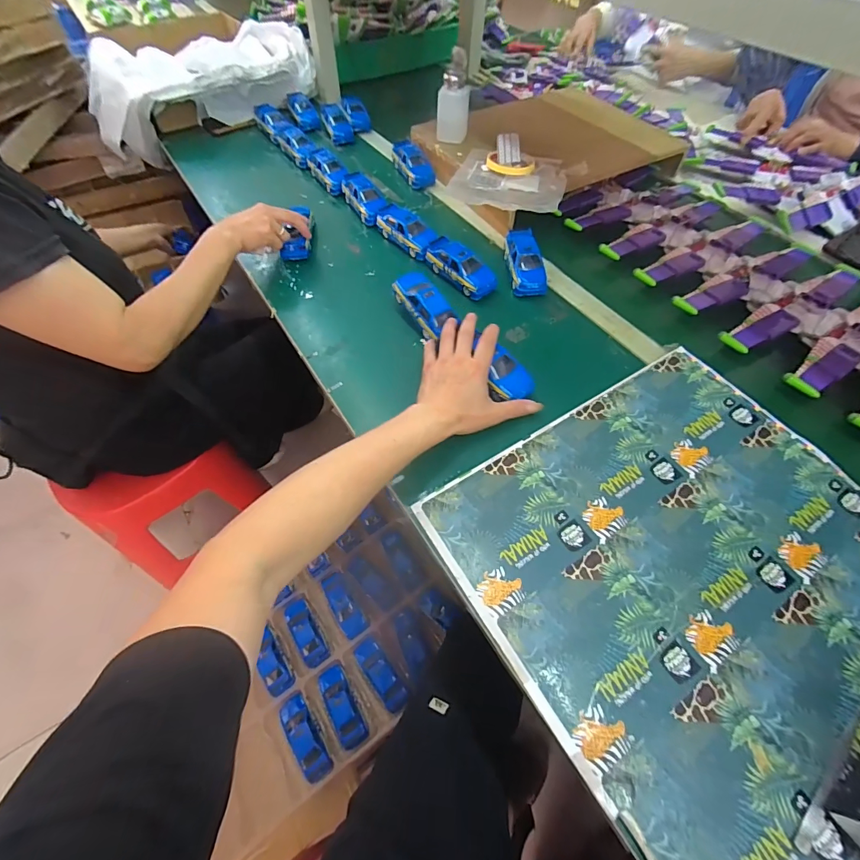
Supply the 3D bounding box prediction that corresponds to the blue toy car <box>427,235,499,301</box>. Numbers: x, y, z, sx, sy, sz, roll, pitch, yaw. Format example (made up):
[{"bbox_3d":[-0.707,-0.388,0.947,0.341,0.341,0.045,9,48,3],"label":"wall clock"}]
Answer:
[{"bbox_3d":[0.049,-0.261,0.644,0.057,0.033,0.130,-34,64,-20],"label":"blue toy car"}]

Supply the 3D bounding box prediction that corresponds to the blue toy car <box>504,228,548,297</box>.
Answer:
[{"bbox_3d":[0.152,-0.270,0.653,0.056,0.042,0.124,-1,59,0],"label":"blue toy car"}]

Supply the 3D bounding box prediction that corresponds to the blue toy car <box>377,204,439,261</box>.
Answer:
[{"bbox_3d":[-0.039,-0.345,0.695,0.058,0.035,0.137,-39,66,-23],"label":"blue toy car"}]

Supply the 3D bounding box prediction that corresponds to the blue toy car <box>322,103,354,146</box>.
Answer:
[{"bbox_3d":[-0.212,-0.700,0.922,0.061,0.041,0.107,-13,58,-9],"label":"blue toy car"}]

